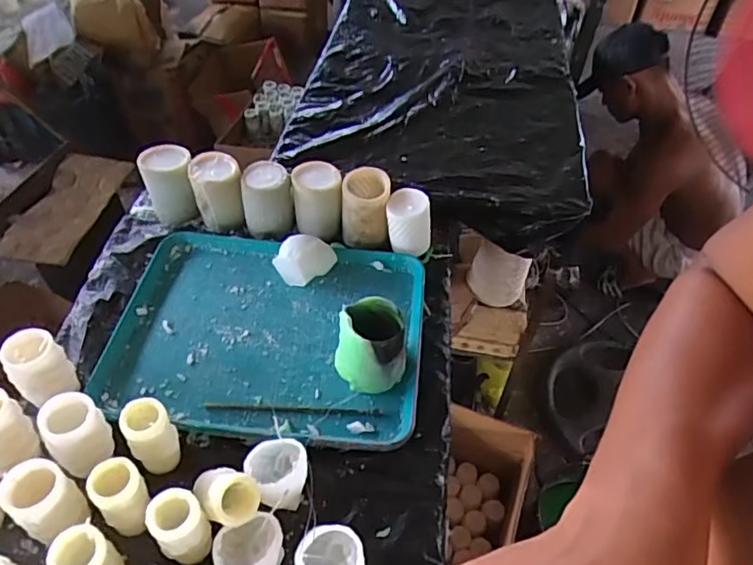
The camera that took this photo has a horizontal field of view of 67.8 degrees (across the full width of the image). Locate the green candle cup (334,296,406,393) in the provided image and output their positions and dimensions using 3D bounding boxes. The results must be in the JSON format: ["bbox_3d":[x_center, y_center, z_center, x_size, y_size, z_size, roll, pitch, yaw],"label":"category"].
[{"bbox_3d":[-0.006,0.084,0.756,0.094,0.105,0.085,4,48,1],"label":"green candle cup"}]

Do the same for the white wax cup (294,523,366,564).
[{"bbox_3d":[-0.050,0.306,0.602,0.072,0.055,0.071,2,48,-2],"label":"white wax cup"}]

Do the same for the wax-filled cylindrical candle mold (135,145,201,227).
[{"bbox_3d":[-0.358,-0.170,0.977,0.085,0.107,0.084,-11,50,-13],"label":"wax-filled cylindrical candle mold"}]

